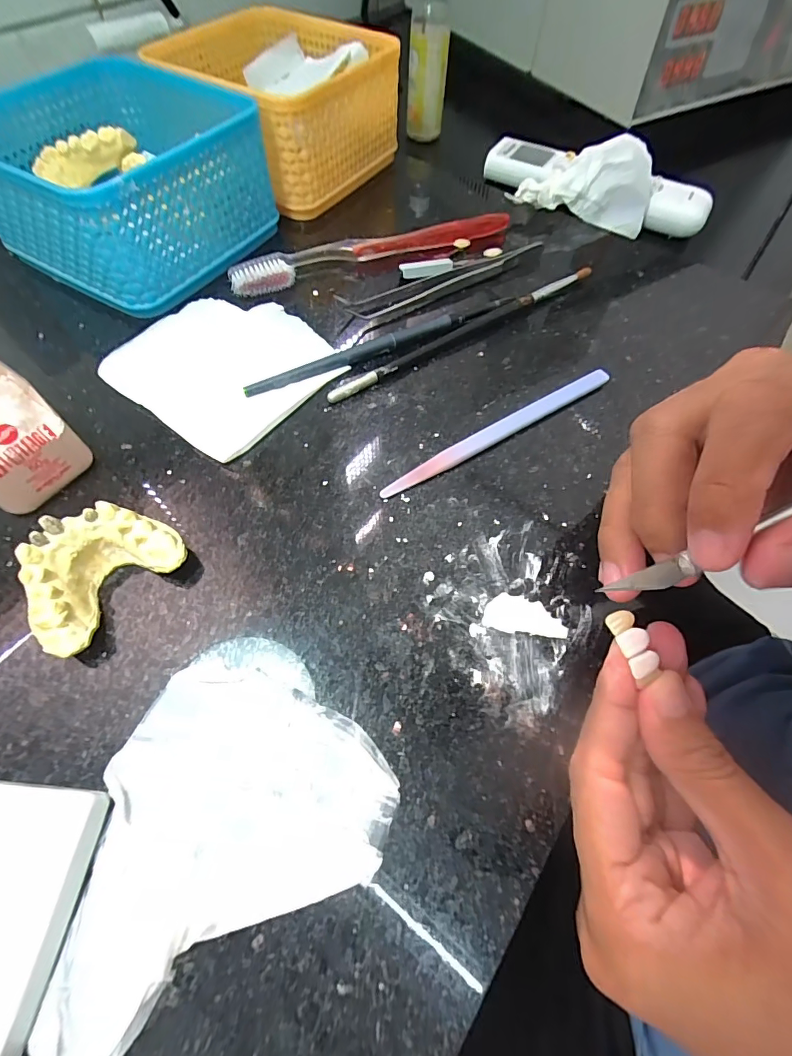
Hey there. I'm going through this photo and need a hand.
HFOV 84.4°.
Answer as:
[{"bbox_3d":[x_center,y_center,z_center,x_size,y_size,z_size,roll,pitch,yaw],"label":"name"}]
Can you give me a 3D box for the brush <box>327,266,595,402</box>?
[{"bbox_3d":[0.043,-0.112,0.246,0.186,0.010,0.009,-30,67,-18],"label":"brush"}]

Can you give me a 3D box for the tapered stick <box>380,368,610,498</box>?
[{"bbox_3d":[0.053,-0.048,0.214,0.138,0.006,0.009,-29,67,-17],"label":"tapered stick"}]

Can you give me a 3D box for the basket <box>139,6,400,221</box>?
[{"bbox_3d":[-0.082,-0.298,0.312,0.130,0.066,0.130,30,64,13],"label":"basket"}]

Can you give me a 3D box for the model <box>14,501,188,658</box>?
[{"bbox_3d":[-0.111,0.015,0.162,0.037,0.026,0.054,36,66,16],"label":"model"}]

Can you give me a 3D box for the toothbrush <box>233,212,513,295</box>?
[{"bbox_3d":[-0.014,-0.177,0.276,0.183,0.016,0.017,-21,65,-14],"label":"toothbrush"}]

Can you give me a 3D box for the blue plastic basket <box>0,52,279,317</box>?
[{"bbox_3d":[-0.157,-0.204,0.258,0.130,0.063,0.134,27,63,11],"label":"blue plastic basket"}]

